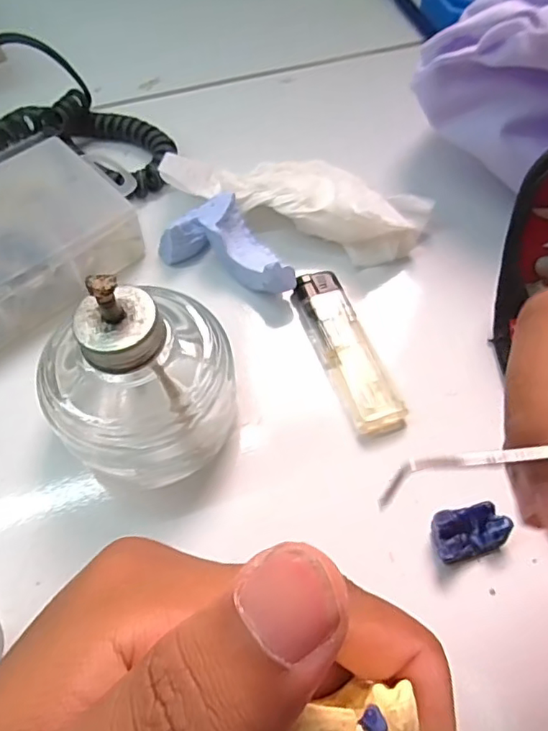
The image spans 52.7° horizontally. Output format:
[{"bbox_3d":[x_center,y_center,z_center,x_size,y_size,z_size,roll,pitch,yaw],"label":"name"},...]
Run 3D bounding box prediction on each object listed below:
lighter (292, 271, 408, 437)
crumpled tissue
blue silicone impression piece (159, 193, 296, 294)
[{"bbox_3d":[0.034,-0.007,0.253,0.023,0.011,0.084,-19,62,-11],"label":"lighter"},{"bbox_3d":[0.013,-0.088,0.287,0.133,0.027,0.043,17,61,9],"label":"crumpled tissue"},{"bbox_3d":[-0.018,-0.060,0.275,0.068,0.024,0.036,21,62,11],"label":"blue silicone impression piece"}]

